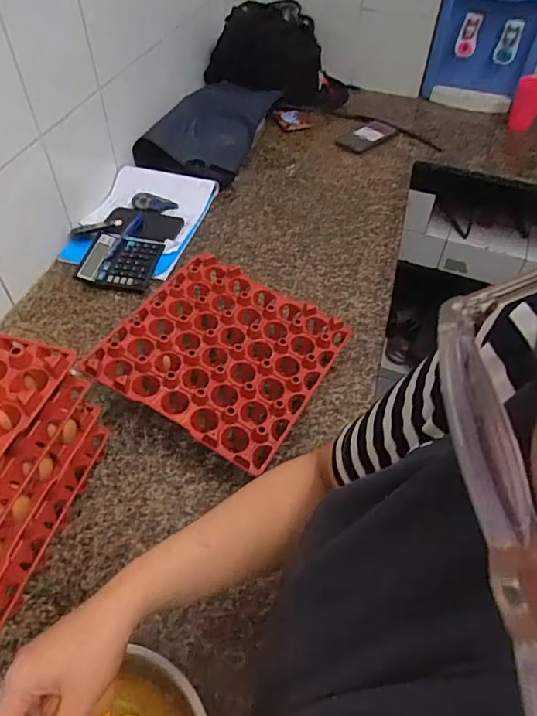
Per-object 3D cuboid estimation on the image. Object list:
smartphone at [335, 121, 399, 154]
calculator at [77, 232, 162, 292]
[{"bbox_3d":[0.255,-0.575,1.261,0.184,0.008,0.091,-35,59,-27],"label":"smartphone"},{"bbox_3d":[-0.269,-0.175,0.892,0.128,0.022,0.133,8,50,5],"label":"calculator"}]

